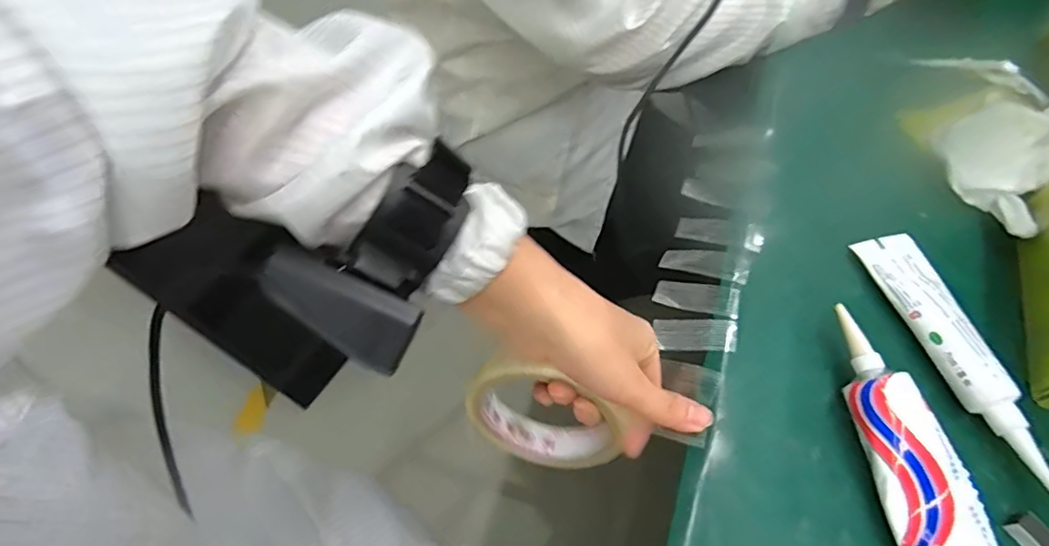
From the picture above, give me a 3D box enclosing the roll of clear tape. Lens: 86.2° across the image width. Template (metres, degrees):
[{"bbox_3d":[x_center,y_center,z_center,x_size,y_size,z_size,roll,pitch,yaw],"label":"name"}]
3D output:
[{"bbox_3d":[0.010,0.088,0.331,0.091,0.087,0.026,13,57,13],"label":"roll of clear tape"}]

